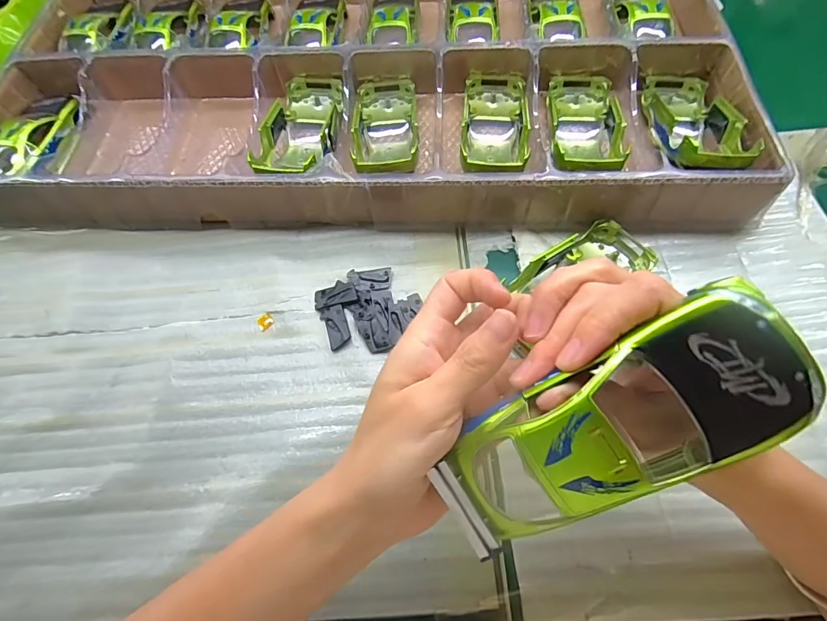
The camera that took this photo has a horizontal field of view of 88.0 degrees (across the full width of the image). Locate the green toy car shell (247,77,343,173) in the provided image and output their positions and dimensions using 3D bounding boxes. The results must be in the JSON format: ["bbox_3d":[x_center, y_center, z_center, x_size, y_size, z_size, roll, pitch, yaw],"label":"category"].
[{"bbox_3d":[-0.093,-0.154,0.372,0.061,0.037,0.141,2,53,4],"label":"green toy car shell"}]

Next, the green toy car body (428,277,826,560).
[{"bbox_3d":[0.068,0.043,0.155,0.128,0.037,0.047,-34,67,20],"label":"green toy car body"}]

